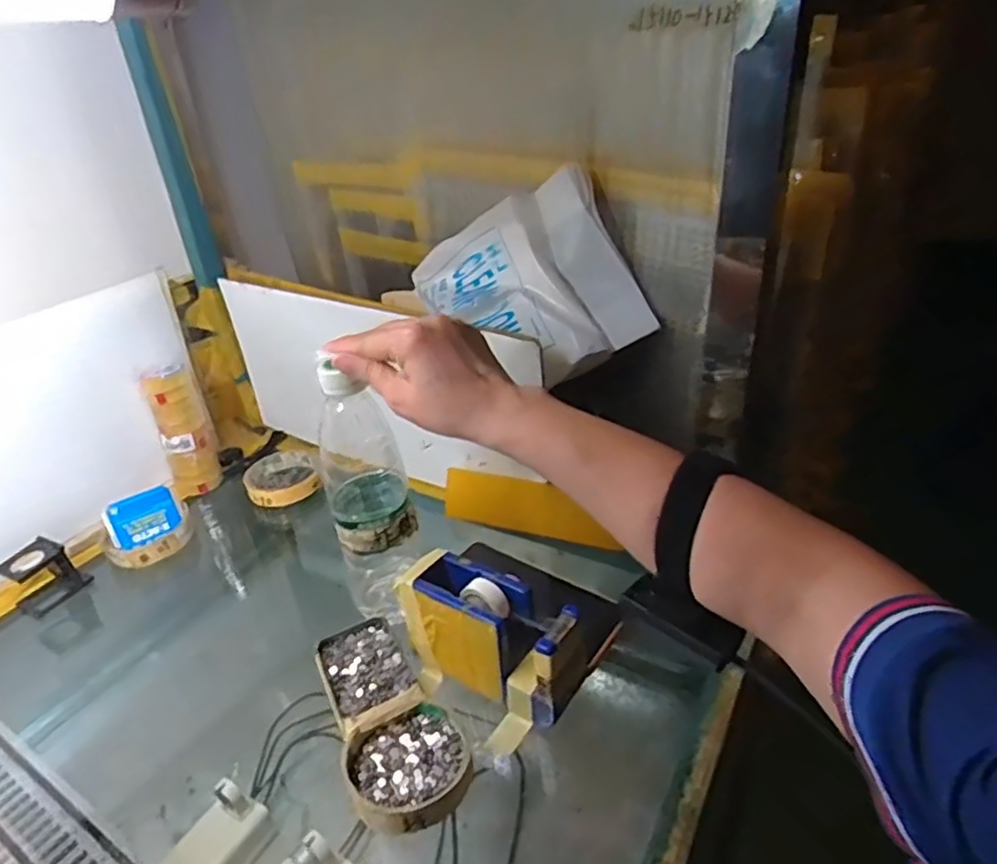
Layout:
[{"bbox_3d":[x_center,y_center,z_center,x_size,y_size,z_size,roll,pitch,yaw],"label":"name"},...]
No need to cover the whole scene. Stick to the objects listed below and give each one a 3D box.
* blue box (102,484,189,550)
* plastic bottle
[{"bbox_3d":[-0.352,0.086,0.665,0.071,0.016,0.053,-29,79,-36],"label":"blue box"},{"bbox_3d":[-0.101,0.049,0.525,0.067,0.224,0.067,-3,29,6],"label":"plastic bottle"}]

